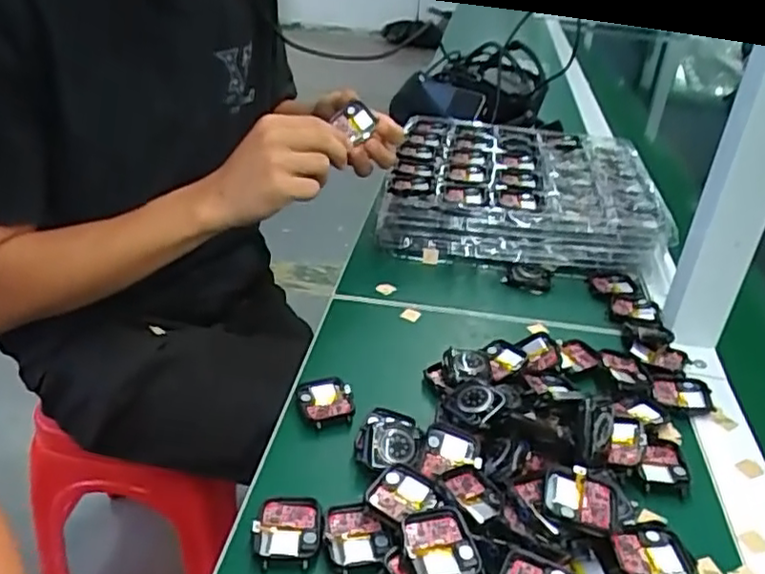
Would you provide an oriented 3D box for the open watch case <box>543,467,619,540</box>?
[{"bbox_3d":[0.114,0.124,0.376,0.042,0.011,0.035,13,43,12],"label":"open watch case"}]

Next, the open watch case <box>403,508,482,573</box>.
[{"bbox_3d":[0.031,0.142,0.355,0.037,0.013,0.041,-5,33,-16],"label":"open watch case"}]

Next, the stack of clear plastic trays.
[{"bbox_3d":[0.156,-0.114,0.746,0.278,0.065,0.259,9,32,6],"label":"stack of clear plastic trays"}]

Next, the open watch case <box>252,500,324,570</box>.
[{"bbox_3d":[-0.054,0.141,0.379,0.038,0.005,0.045,3,32,-3],"label":"open watch case"}]

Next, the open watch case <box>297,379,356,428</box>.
[{"bbox_3d":[-0.041,0.083,0.476,0.037,0.010,0.043,-6,33,-16],"label":"open watch case"}]

